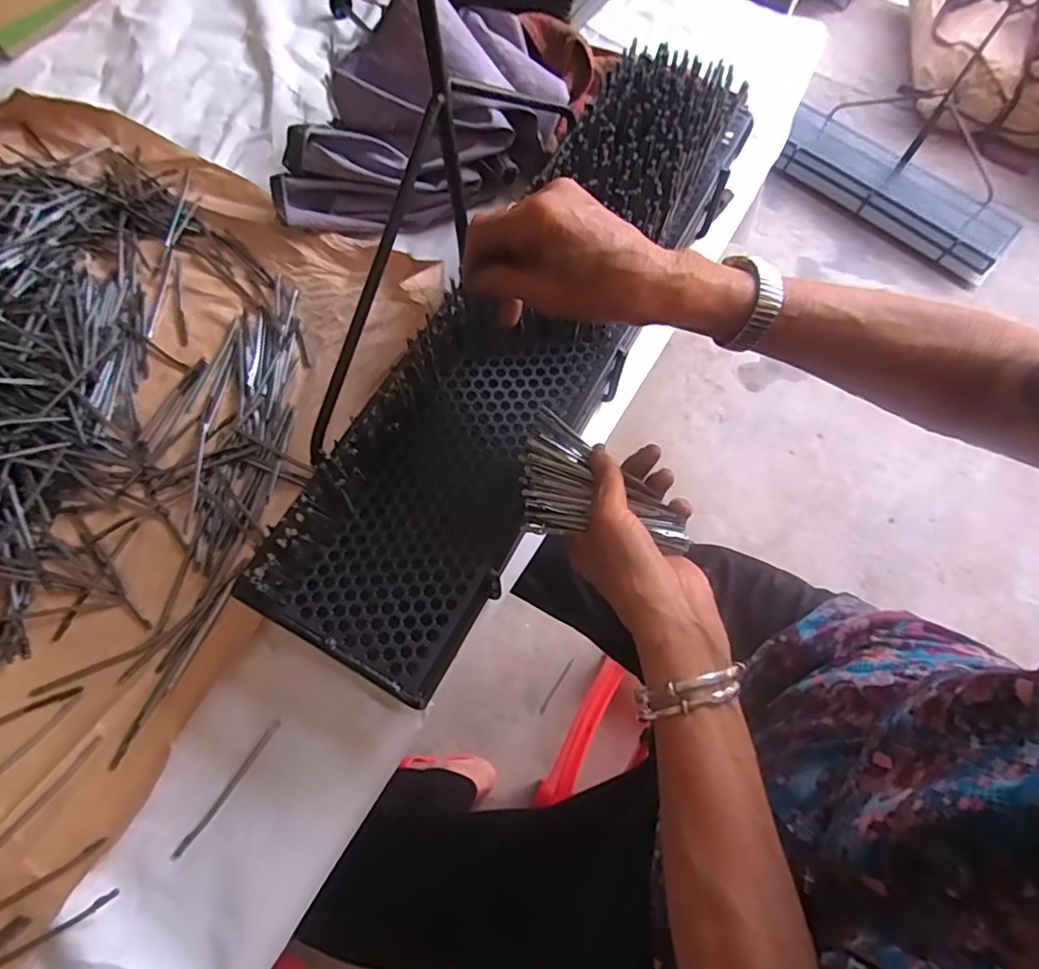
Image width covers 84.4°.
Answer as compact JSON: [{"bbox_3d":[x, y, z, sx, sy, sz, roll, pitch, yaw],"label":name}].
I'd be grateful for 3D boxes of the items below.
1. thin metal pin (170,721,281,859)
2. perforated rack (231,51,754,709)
[{"bbox_3d":[-0.208,0.218,0.411,0.007,0.004,0.103,32,70,10],"label":"thin metal pin"},{"bbox_3d":[0.013,-0.124,0.450,0.143,0.061,0.564,30,77,2],"label":"perforated rack"}]

